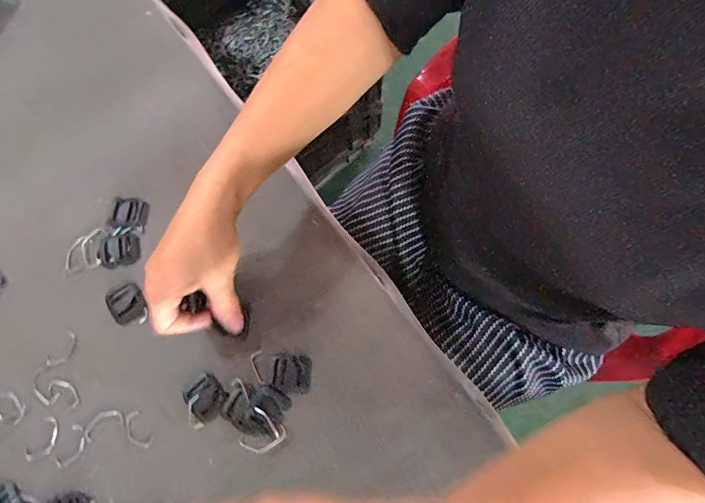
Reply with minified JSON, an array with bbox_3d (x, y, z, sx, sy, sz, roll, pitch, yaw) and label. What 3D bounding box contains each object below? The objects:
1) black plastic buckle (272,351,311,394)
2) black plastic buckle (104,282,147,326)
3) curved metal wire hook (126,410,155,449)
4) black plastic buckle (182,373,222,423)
[{"bbox_3d":[-0.053,0.106,0.356,0.033,0.005,0.031,9,72,3],"label":"black plastic buckle"},{"bbox_3d":[-0.211,0.048,0.378,0.029,0.006,0.038,-29,74,-9],"label":"black plastic buckle"},{"bbox_3d":[-0.185,0.153,0.349,0.019,0.004,0.033,-39,76,-11],"label":"curved metal wire hook"},{"bbox_3d":[-0.127,0.126,0.350,0.030,0.004,0.036,-36,76,-11],"label":"black plastic buckle"}]

